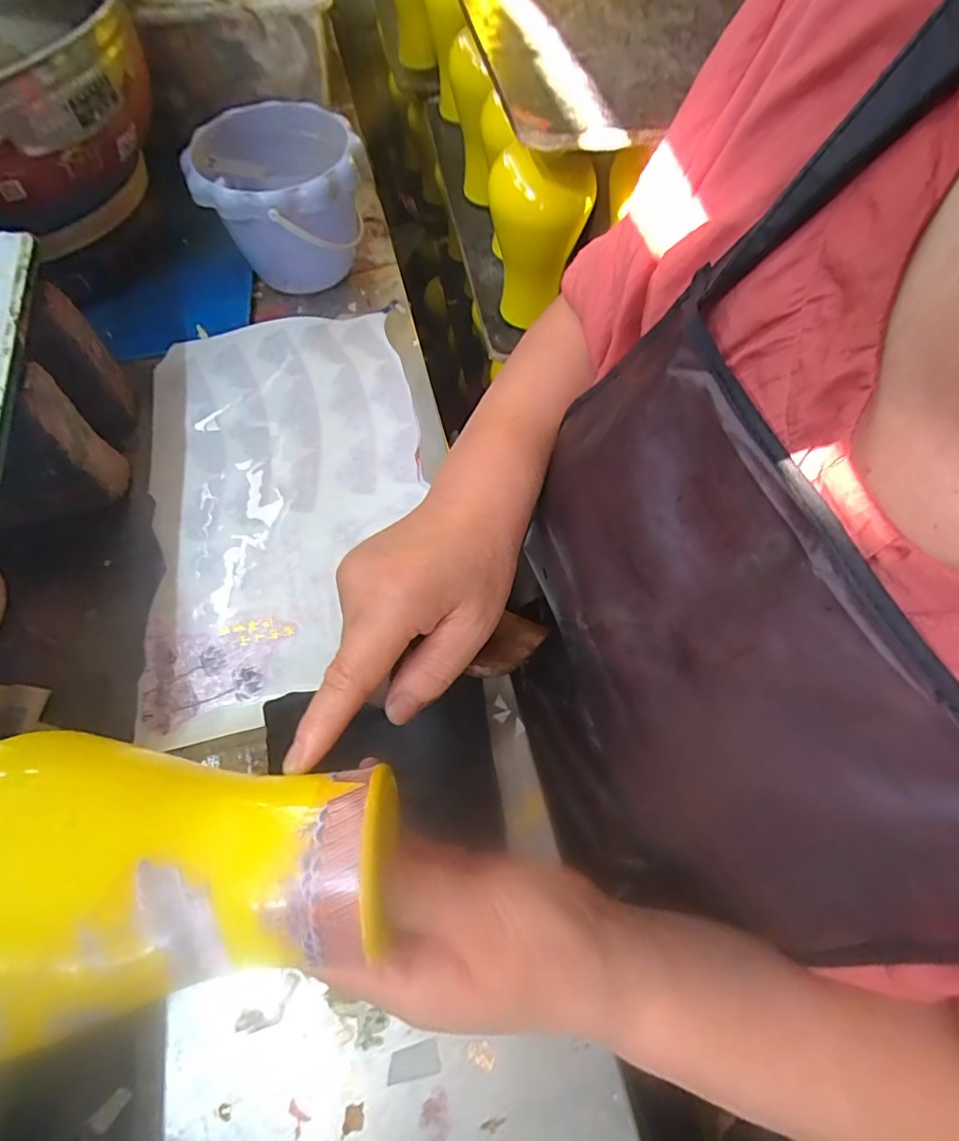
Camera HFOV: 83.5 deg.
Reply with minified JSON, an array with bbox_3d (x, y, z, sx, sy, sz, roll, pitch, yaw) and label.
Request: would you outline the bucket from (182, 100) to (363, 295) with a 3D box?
[{"bbox_3d":[-0.187,-0.355,0.529,0.149,0.111,0.146,1,63,-2],"label":"bucket"}]

